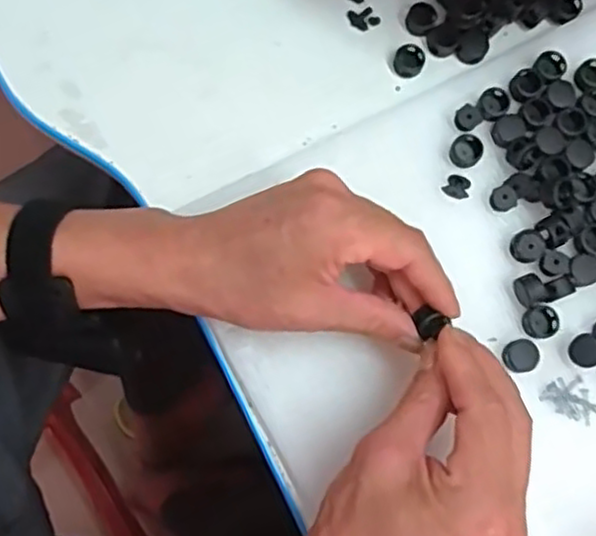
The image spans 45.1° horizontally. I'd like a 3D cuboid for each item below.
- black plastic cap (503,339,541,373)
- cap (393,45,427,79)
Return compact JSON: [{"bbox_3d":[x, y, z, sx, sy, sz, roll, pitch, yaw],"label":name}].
[{"bbox_3d":[0.115,0.046,0.371,0.018,0.005,0.017,1,79,-3],"label":"black plastic cap"},{"bbox_3d":[0.063,-0.118,0.408,0.017,0.008,0.017,1,79,-3],"label":"cap"}]

